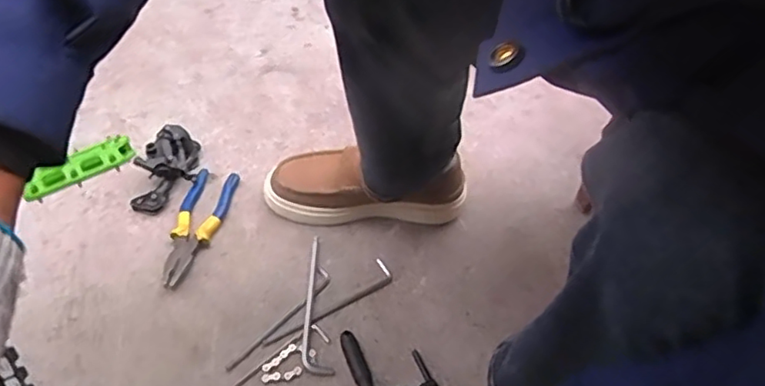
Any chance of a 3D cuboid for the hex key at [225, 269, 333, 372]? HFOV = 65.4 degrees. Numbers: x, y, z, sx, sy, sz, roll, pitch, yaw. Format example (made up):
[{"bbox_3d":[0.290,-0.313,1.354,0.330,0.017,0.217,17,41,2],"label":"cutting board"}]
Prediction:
[{"bbox_3d":[-0.125,0.158,0.744,0.025,0.004,0.175,31,54,18],"label":"hex key"}]

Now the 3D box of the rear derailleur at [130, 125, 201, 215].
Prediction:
[{"bbox_3d":[-0.307,-0.037,0.848,0.076,0.063,0.127,5,52,-1],"label":"rear derailleur"}]

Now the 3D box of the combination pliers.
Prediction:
[{"bbox_3d":[-0.256,0.048,0.820,0.062,0.023,0.190,11,52,3],"label":"combination pliers"}]

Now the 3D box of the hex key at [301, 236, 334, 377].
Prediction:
[{"bbox_3d":[-0.084,0.136,0.743,0.034,0.008,0.187,-1,51,-7],"label":"hex key"}]

